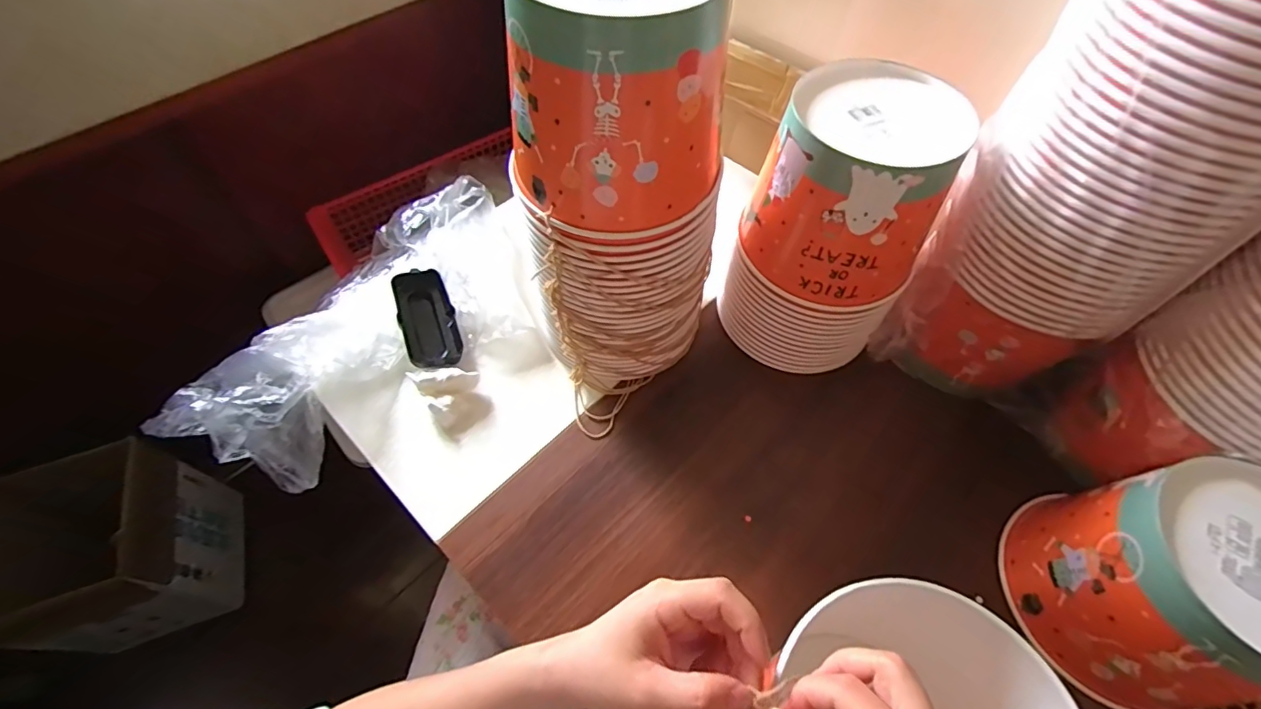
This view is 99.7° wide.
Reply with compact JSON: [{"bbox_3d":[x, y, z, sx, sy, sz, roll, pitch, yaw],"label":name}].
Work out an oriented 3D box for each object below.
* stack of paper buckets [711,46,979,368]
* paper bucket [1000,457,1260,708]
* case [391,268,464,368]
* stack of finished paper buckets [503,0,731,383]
[{"bbox_3d":[0.181,-0.107,0.478,0.144,0.228,0.153,25,61,15],"label":"stack of paper buckets"},{"bbox_3d":[0.377,0.162,0.372,0.143,0.130,0.145,-5,58,-4],"label":"paper bucket"},{"bbox_3d":[-0.204,-0.035,0.537,0.050,0.034,0.102,-21,60,-13],"label":"case"},{"bbox_3d":[-0.004,-0.121,0.431,0.142,0.319,0.162,4,58,2],"label":"stack of finished paper buckets"}]

